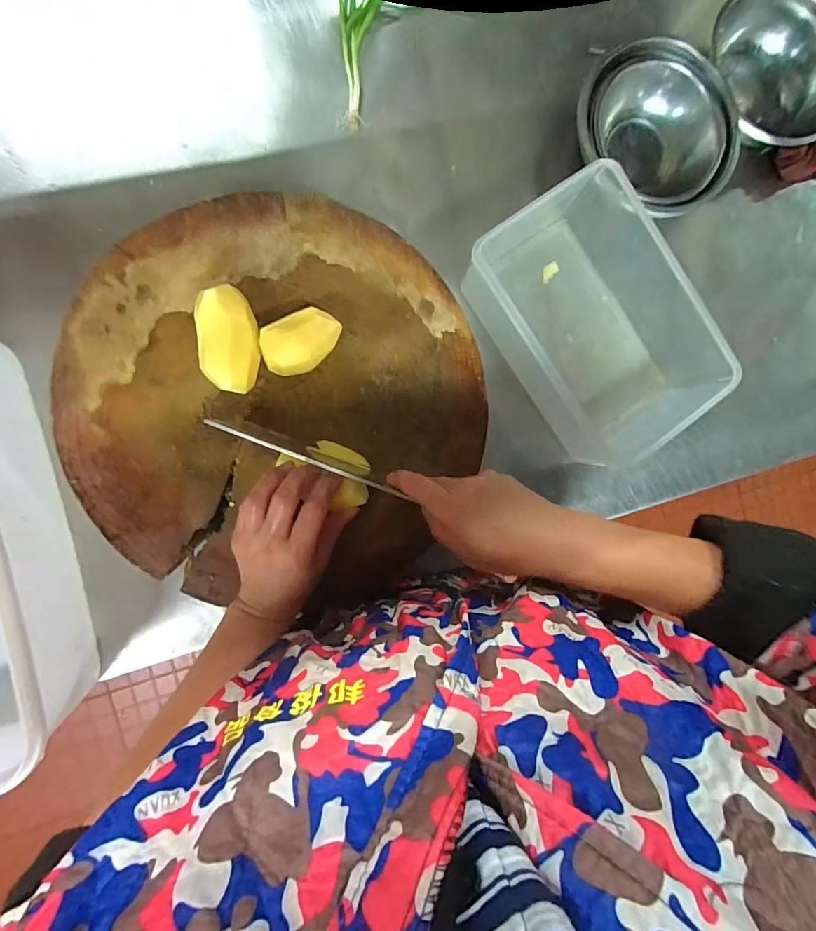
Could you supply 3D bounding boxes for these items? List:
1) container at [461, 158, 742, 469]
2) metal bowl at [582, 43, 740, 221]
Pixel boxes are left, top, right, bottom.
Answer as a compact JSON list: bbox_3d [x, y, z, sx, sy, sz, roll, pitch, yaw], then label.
[{"bbox_3d":[0.228,-0.163,0.521,0.201,0.105,0.299,-36,90,-7],"label":"container"},{"bbox_3d":[0.304,-0.410,0.546,0.200,0.085,0.166,33,84,-2],"label":"metal bowl"}]

